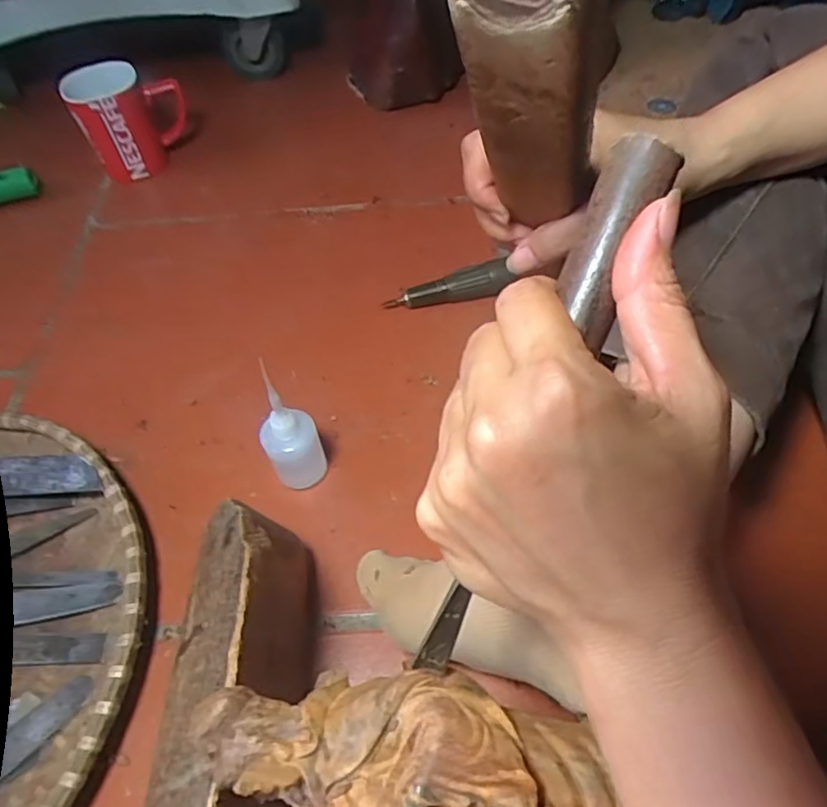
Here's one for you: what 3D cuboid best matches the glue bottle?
[{"bbox_3d":[-0.082,0.019,0.403,0.036,0.107,0.028,-23,55,-11],"label":"glue bottle"}]

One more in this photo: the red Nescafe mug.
[{"bbox_3d":[-0.299,-0.304,0.666,0.111,0.097,0.067,-27,56,-14],"label":"red Nescafe mug"}]

